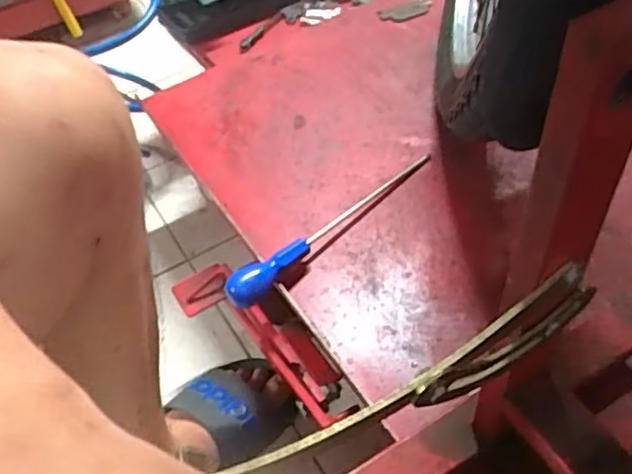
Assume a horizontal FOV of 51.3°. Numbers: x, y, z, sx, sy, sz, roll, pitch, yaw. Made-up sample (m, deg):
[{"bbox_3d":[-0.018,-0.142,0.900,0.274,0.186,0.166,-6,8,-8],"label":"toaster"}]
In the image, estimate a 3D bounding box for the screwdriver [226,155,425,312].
[{"bbox_3d":[0.017,-0.018,0.663,0.264,0.033,0.025,-39,57,-24],"label":"screwdriver"}]

